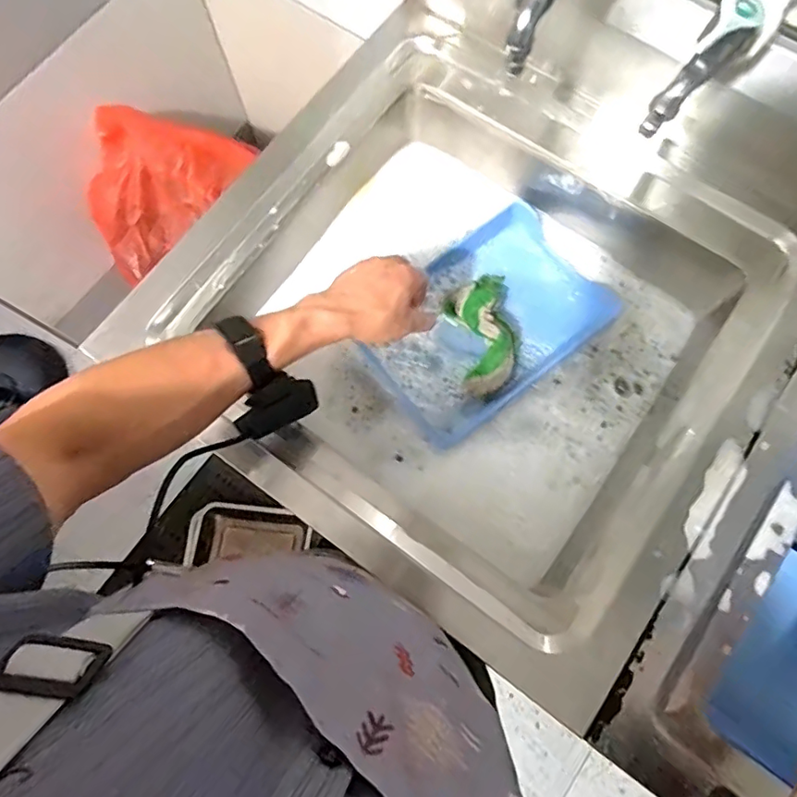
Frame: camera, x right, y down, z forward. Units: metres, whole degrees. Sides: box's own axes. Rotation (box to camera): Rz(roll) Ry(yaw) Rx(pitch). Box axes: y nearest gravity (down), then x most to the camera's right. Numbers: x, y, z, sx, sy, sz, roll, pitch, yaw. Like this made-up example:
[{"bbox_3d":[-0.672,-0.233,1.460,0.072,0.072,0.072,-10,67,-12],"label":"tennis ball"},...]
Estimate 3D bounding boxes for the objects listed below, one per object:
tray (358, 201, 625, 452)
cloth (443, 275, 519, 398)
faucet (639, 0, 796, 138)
[{"bbox_3d":[0.104,-0.093,0.666,0.281,0.035,0.198,-36,78,-8],"label":"tray"},{"bbox_3d":[0.105,-0.087,0.642,0.077,0.052,0.158,-7,75,-1],"label":"cloth"},{"bbox_3d":[0.267,-0.287,0.389,0.044,0.079,0.226,40,79,10],"label":"faucet"}]

